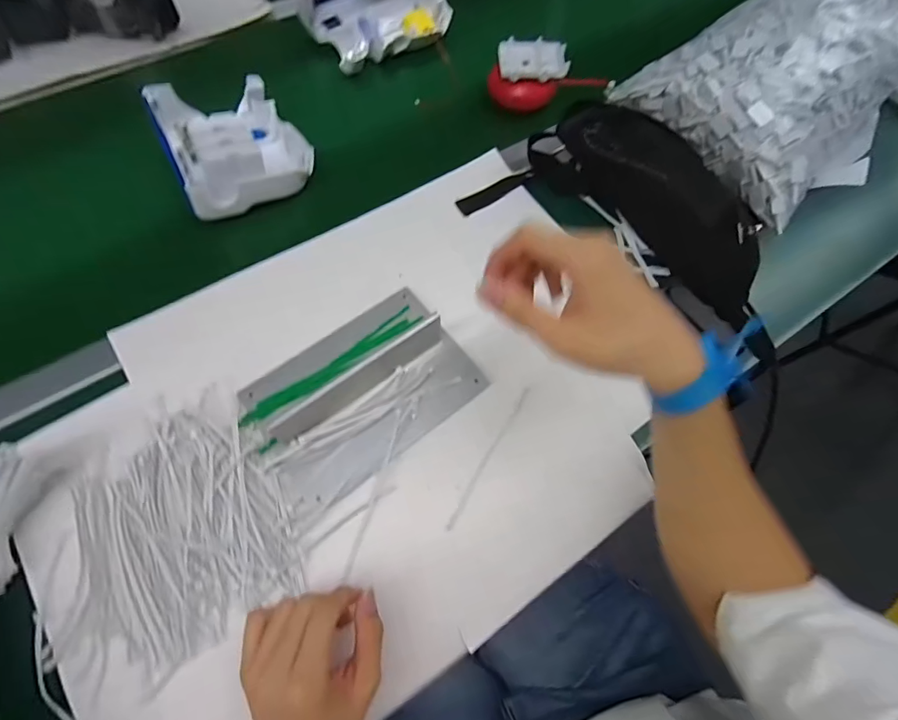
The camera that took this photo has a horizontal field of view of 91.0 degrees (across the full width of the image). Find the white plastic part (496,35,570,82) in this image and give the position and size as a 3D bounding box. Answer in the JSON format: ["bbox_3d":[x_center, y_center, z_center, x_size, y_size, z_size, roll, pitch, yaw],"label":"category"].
[{"bbox_3d":[0.110,-0.393,0.576,0.087,0.010,0.064,-2,73,4],"label":"white plastic part"}]

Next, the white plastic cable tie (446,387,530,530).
[{"bbox_3d":[0.039,0.097,0.443,0.009,0.010,0.159,30,83,10],"label":"white plastic cable tie"}]

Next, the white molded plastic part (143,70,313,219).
[{"bbox_3d":[-0.263,-0.271,0.531,0.148,0.072,0.187,-27,70,-14],"label":"white molded plastic part"}]

